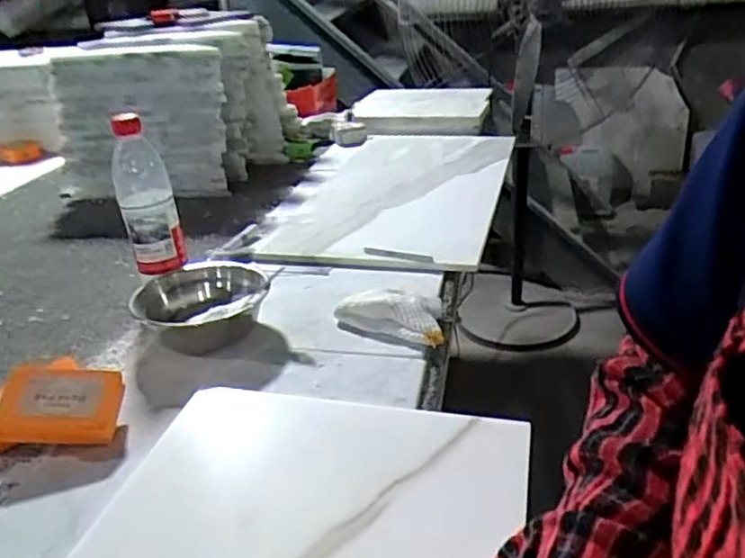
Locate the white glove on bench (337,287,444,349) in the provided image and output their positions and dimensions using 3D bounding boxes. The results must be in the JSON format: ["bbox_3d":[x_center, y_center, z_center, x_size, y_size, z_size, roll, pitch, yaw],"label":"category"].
[{"bbox_3d":[0.027,0.034,0.714,0.120,0.032,0.067,10,30,28],"label":"white glove on bench"}]

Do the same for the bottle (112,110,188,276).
[{"bbox_3d":[-0.274,-0.100,0.791,0.064,0.181,0.065,-15,30,-16],"label":"bottle"}]

